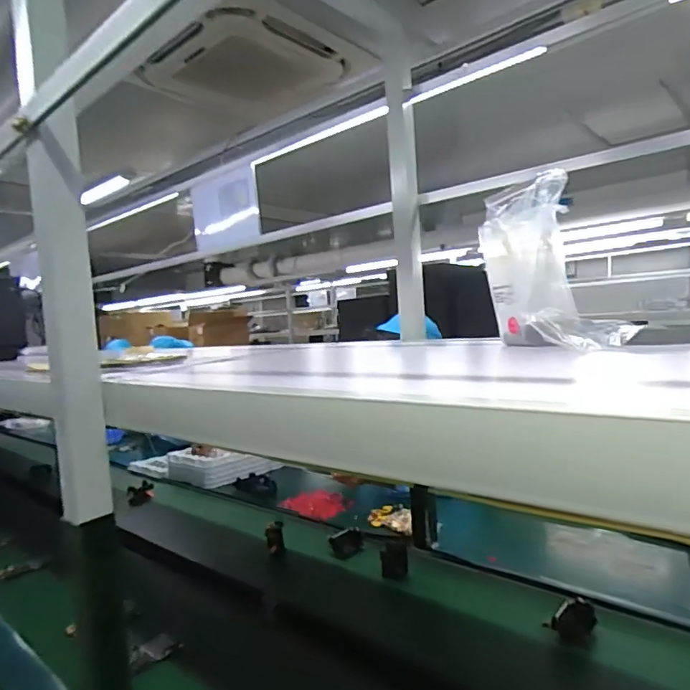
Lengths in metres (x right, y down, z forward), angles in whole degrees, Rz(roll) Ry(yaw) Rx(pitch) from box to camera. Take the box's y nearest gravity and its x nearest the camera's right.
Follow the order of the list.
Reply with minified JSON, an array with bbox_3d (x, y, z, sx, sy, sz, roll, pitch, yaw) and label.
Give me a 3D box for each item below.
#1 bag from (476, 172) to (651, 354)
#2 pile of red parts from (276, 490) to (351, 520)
[{"bbox_3d":[0.287,-0.114,0.727,0.175,0.227,0.165,-4,1,10],"label":"bag"},{"bbox_3d":[-0.079,0.447,1.473,0.166,0.023,0.201,-4,1,28],"label":"pile of red parts"}]

